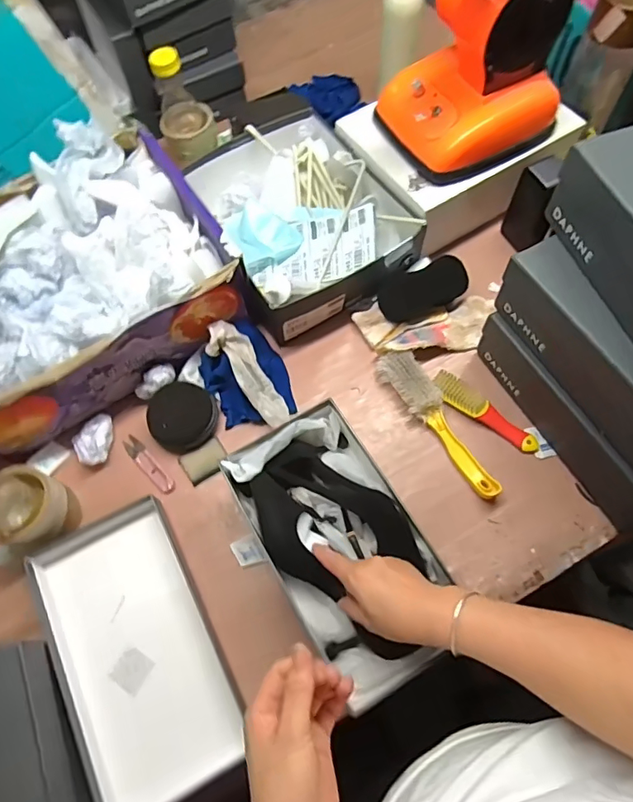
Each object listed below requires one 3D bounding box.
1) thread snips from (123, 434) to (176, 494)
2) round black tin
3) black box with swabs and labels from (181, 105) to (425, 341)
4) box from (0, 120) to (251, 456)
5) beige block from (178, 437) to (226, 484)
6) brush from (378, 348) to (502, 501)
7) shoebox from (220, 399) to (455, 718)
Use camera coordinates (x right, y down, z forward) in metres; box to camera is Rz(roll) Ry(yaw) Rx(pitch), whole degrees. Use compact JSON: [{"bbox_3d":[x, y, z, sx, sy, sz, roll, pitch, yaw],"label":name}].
[{"bbox_3d":[-0.226,0.085,0.682,0.022,0.010,0.106,-42,71,-14],"label":"thread snips"},{"bbox_3d":[-0.182,0.020,0.688,0.089,0.031,0.088,-1,66,2],"label":"round black tin"},{"bbox_3d":[-0.033,-0.288,0.773,0.256,0.098,0.344,-28,68,-9],"label":"black box with swabs and labels"},{"bbox_3d":[-0.334,-0.163,0.686,0.399,0.161,0.315,-30,68,-10],"label":"box"},{"bbox_3d":[-0.149,0.079,0.677,0.056,0.005,0.041,-33,69,-11],"label":"beige block"},{"bbox_3d":[0.164,0.024,0.668,0.046,0.027,0.230,-32,68,-11],"label":"brush"},{"bbox_3d":[0.034,0.162,0.583,0.169,0.092,0.291,-29,68,-10],"label":"shoebox"}]

